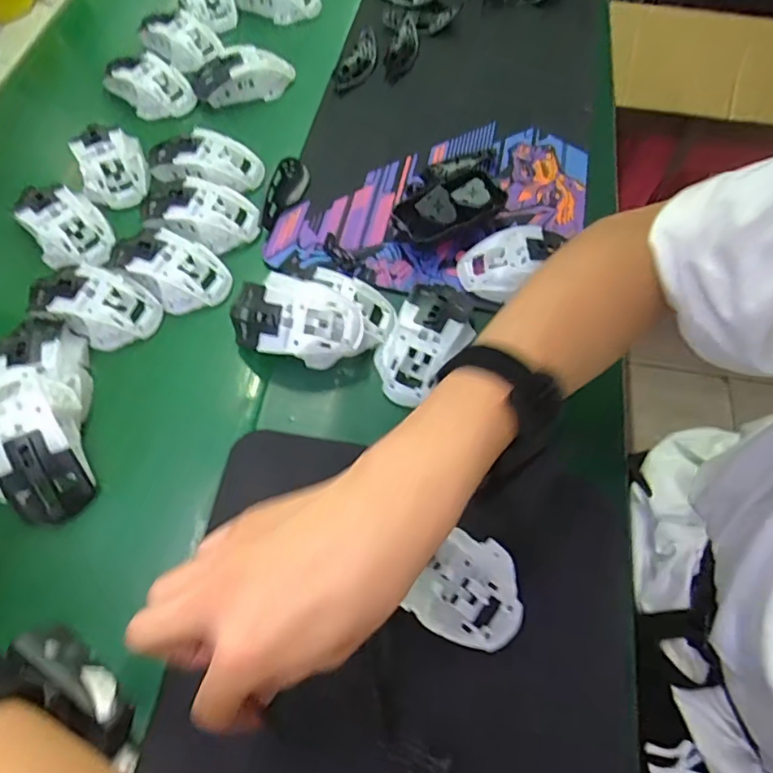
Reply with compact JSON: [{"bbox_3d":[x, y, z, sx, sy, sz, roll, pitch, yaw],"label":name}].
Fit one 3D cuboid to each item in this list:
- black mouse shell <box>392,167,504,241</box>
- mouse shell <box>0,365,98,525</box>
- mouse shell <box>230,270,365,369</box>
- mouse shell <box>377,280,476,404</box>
[{"bbox_3d":[0.059,-0.173,0.528,0.113,0.025,0.055,-32,68,-17],"label":"black mouse shell"},{"bbox_3d":[-0.261,0.040,0.411,0.062,0.051,0.115,-22,65,-13],"label":"mouse shell"},{"bbox_3d":[-0.075,-0.054,0.452,0.112,0.054,0.069,11,62,4],"label":"mouse shell"},{"bbox_3d":[0.035,-0.045,0.461,0.065,0.030,0.121,25,64,11],"label":"mouse shell"}]

